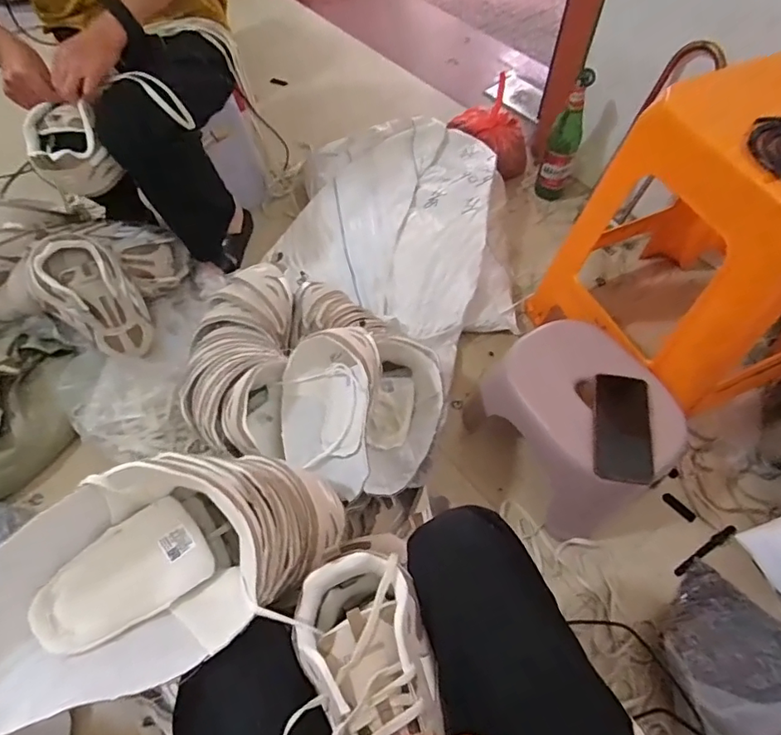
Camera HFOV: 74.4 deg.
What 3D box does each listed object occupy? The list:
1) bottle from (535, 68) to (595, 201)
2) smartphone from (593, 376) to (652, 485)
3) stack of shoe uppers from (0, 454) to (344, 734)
[{"bbox_3d":[0.378,-0.499,1.112,0.070,0.256,0.060,18,60,10],"label":"bottle"},{"bbox_3d":[0.332,0.086,0.739,0.075,0.008,0.159,3,63,16],"label":"smartphone"},{"bbox_3d":[-0.180,0.167,0.443,0.356,0.115,0.157,-19,58,-37],"label":"stack of shoe uppers"}]

